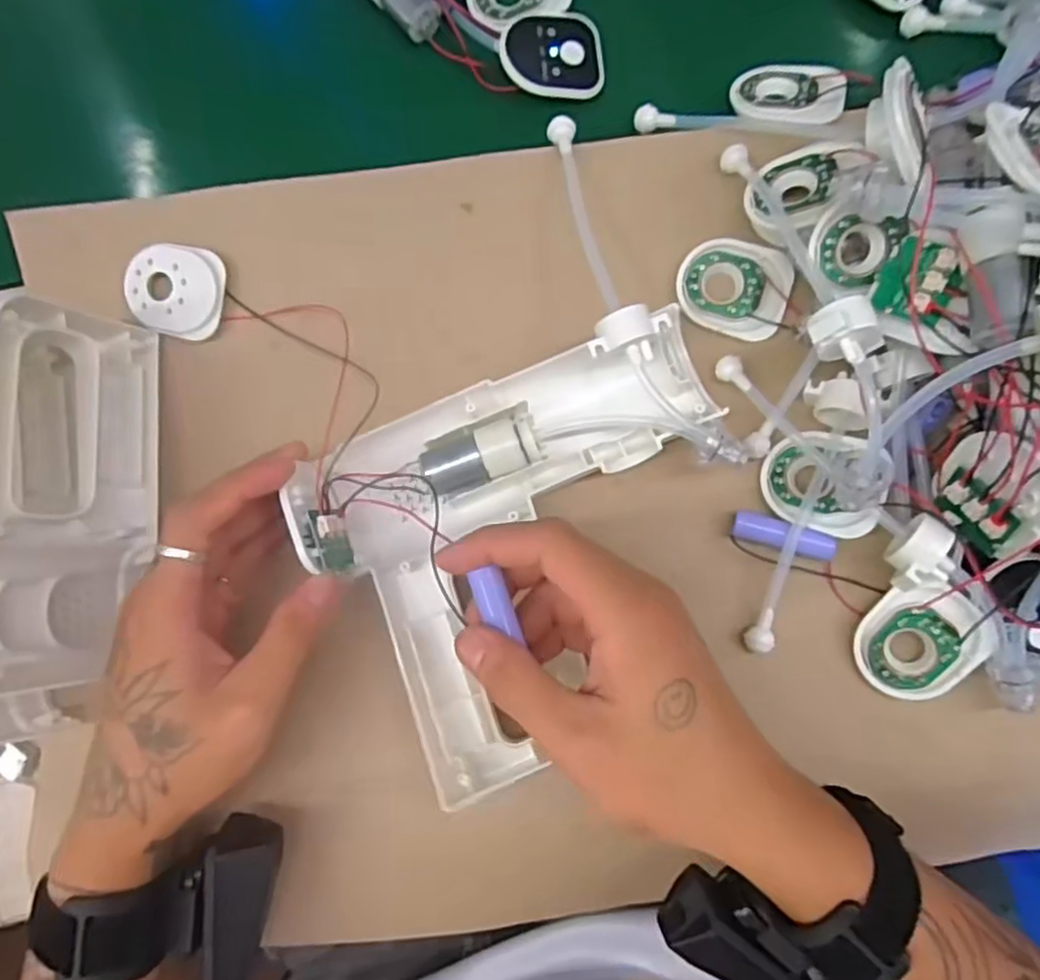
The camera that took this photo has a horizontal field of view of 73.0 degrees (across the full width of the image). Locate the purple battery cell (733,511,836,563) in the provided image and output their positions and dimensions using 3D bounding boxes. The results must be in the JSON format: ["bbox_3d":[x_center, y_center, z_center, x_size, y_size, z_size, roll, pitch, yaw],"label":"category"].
[{"bbox_3d":[0.132,0.023,0.352,0.050,0.014,0.016,16,85,6],"label":"purple battery cell"}]

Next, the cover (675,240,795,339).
[{"bbox_3d":[0.113,-0.107,0.371,0.058,0.006,0.048,17,85,6],"label":"cover"}]

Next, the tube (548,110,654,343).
[{"bbox_3d":[0.038,-0.132,0.359,0.024,0.036,0.133,-14,83,3],"label":"tube"}]

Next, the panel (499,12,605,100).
[{"bbox_3d":[0.018,-0.244,0.392,0.057,0.008,0.050,-11,86,-14],"label":"panel"}]

